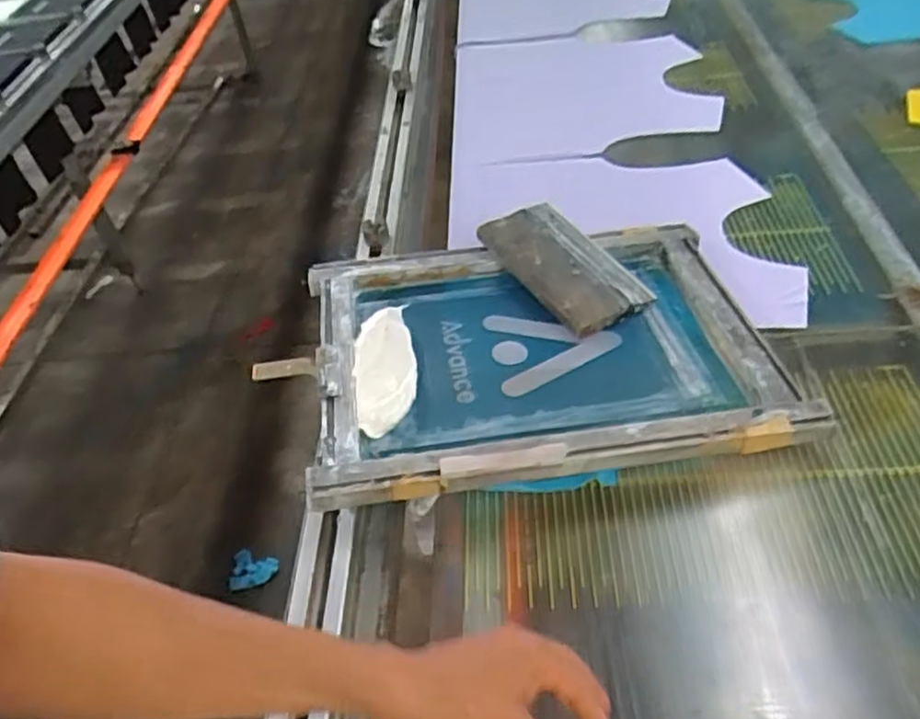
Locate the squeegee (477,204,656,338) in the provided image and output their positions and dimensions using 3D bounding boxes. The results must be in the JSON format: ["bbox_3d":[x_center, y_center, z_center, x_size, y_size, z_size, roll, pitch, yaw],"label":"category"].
[{"bbox_3d":[0.135,-0.125,0.971,0.124,0.030,0.223,-28,61,-20],"label":"squeegee"}]

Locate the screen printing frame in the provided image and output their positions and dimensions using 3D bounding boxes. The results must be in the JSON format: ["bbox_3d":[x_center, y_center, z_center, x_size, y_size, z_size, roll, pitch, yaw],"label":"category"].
[{"bbox_3d":[0.071,-0.019,0.865,0.544,0.054,0.399,-7,46,-6],"label":"screen printing frame"}]

